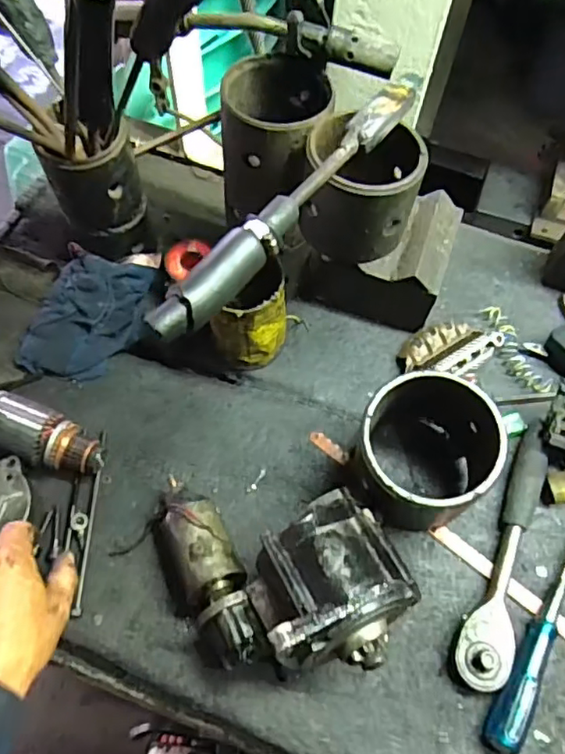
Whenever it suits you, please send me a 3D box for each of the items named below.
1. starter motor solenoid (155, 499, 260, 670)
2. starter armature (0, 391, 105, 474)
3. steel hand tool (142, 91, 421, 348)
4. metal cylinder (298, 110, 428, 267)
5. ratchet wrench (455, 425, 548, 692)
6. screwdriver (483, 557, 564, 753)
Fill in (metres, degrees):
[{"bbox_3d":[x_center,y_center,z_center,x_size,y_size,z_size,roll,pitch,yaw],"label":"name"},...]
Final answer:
[{"bbox_3d":[-0.061,0.167,0.485,0.059,0.064,0.134,-17,64,-12],"label":"starter motor solenoid"},{"bbox_3d":[-0.234,0.049,0.541,0.146,0.042,0.049,21,62,8],"label":"starter armature"},{"bbox_3d":[0.009,-0.117,0.397,0.026,0.027,0.257,36,65,15],"label":"steel hand tool"},{"bbox_3d":[0.060,-0.151,0.464,0.087,0.074,0.091,-1,62,-4],"label":"metal cylinder"},{"bbox_3d":[0.193,0.147,0.515,0.042,0.028,0.227,18,62,7],"label":"ratchet wrench"},{"bbox_3d":[0.217,0.213,0.491,0.027,0.022,0.189,32,65,14],"label":"screwdriver"}]

